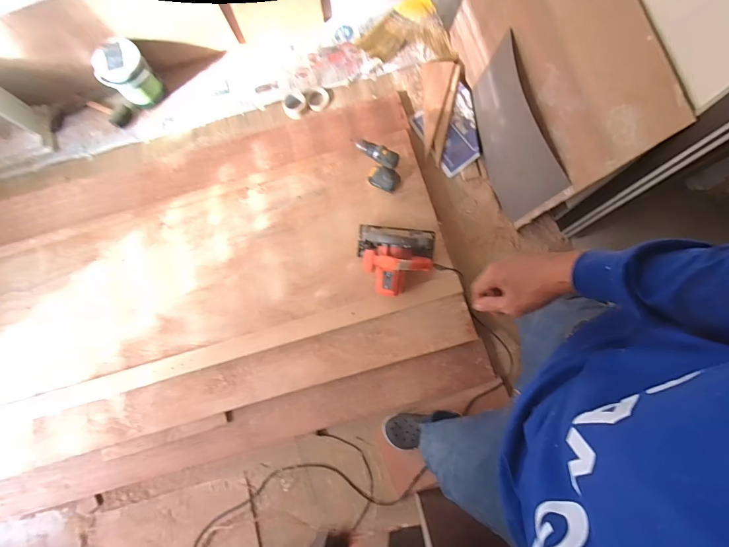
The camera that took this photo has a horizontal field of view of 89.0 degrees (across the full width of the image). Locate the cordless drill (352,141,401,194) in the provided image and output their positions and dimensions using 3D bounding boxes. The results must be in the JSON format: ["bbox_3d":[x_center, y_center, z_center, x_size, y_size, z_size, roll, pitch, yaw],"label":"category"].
[{"bbox_3d":[0.041,-0.389,1.347,0.185,0.215,0.067,25,81,7],"label":"cordless drill"}]

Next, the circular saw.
[{"bbox_3d":[0.108,-0.054,1.303,0.274,0.189,0.247,8,79,4],"label":"circular saw"}]

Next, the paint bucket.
[{"bbox_3d":[-0.944,-0.792,1.483,0.185,0.236,0.145,-34,79,-4],"label":"paint bucket"}]

